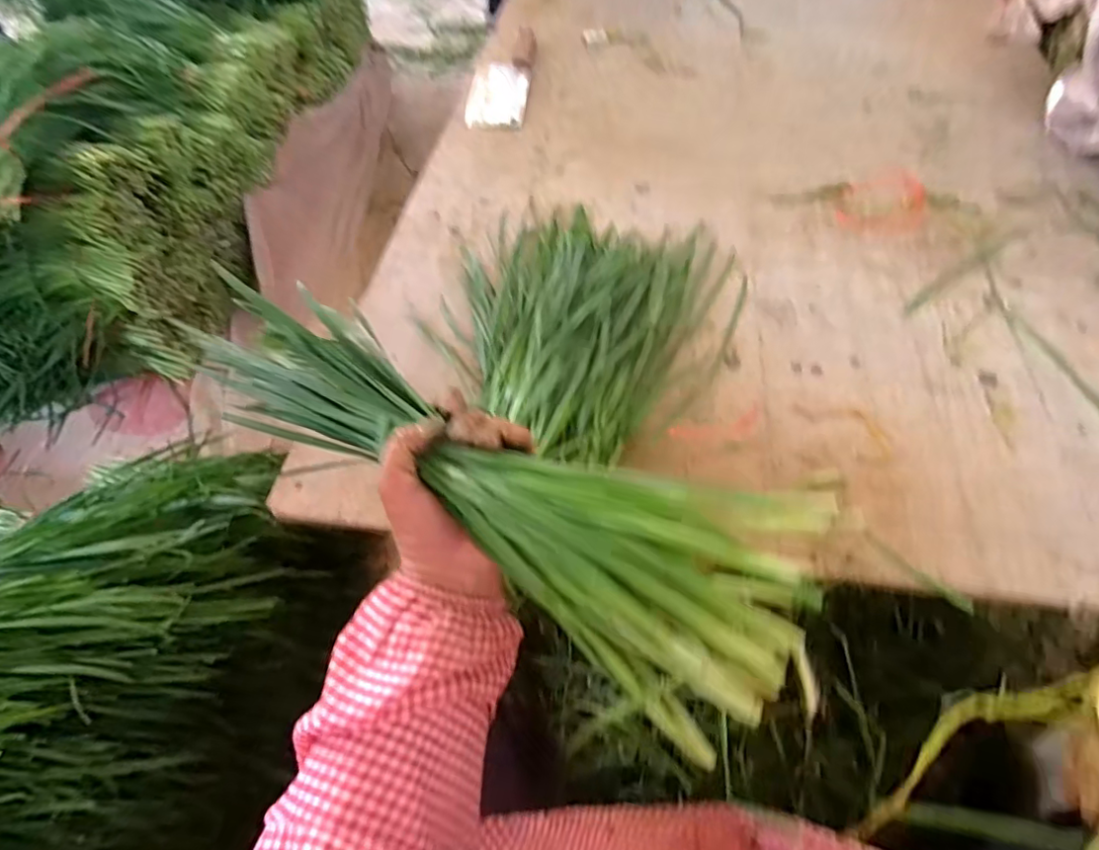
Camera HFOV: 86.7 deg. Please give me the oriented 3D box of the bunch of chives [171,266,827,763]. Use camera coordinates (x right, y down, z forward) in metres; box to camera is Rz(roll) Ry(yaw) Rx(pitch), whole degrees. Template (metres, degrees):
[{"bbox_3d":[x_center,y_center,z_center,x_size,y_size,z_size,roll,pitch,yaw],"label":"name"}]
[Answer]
[{"bbox_3d":[-0.045,0.029,0.345,0.384,0.070,0.114,24,61,23],"label":"bunch of chives"}]

